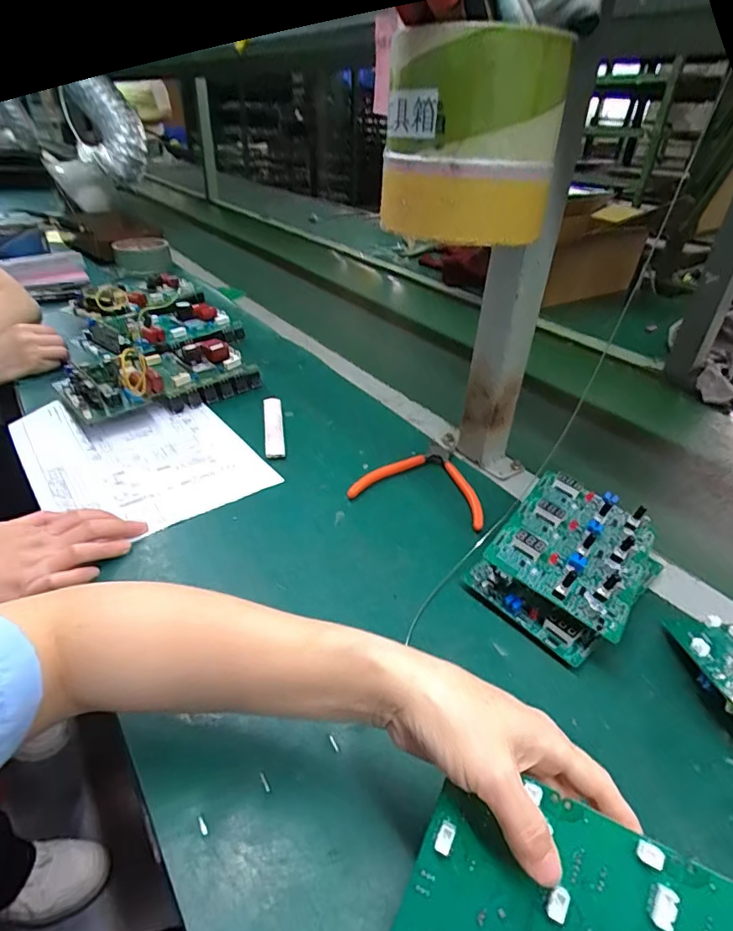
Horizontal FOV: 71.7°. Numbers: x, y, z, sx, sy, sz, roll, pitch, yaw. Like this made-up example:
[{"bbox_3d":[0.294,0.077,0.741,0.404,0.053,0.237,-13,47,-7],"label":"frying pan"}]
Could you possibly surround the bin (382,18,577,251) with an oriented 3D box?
[{"bbox_3d":[0.073,-0.227,0.360,0.098,0.119,0.091,-19,41,-28],"label":"bin"}]

